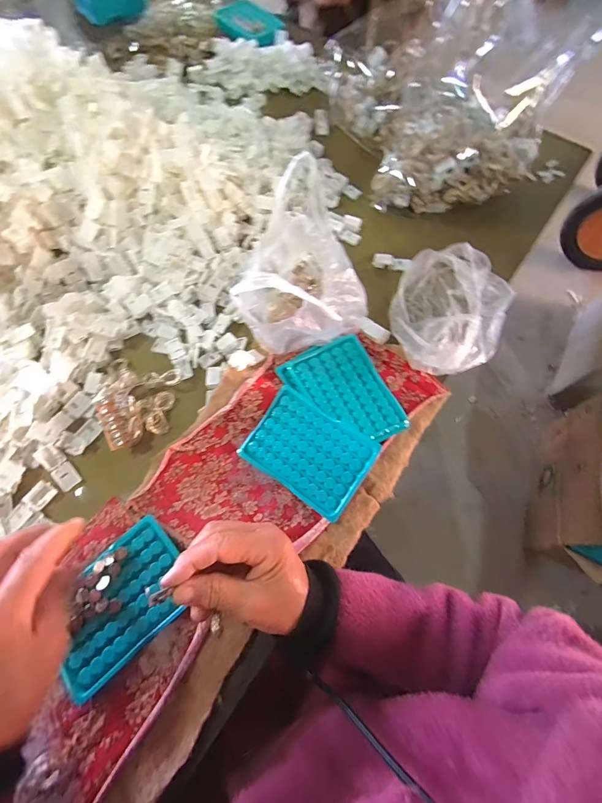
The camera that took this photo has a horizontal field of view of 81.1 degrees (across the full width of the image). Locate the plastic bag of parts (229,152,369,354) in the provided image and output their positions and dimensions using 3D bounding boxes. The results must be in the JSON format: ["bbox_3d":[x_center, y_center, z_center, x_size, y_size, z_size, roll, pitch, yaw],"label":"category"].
[{"bbox_3d":[-0.016,-0.153,0.399,0.149,0.134,0.179,-27,71,-13],"label":"plastic bag of parts"}]

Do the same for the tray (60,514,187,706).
[{"bbox_3d":[-0.171,0.187,0.331,0.126,0.008,0.092,-40,74,-17],"label":"tray"}]

